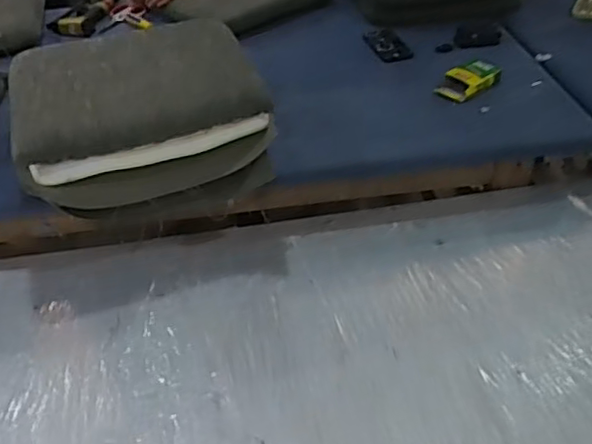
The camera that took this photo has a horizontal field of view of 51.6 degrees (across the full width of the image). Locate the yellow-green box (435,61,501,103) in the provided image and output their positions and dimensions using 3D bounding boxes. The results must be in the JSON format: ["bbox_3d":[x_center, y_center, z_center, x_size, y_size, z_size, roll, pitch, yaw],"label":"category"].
[{"bbox_3d":[0.382,-0.318,1.370,0.152,0.037,0.085,-32,51,-29],"label":"yellow-green box"}]

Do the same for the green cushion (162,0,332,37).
[{"bbox_3d":[-0.140,-0.631,1.707,0.372,0.068,0.366,29,50,32],"label":"green cushion"}]

